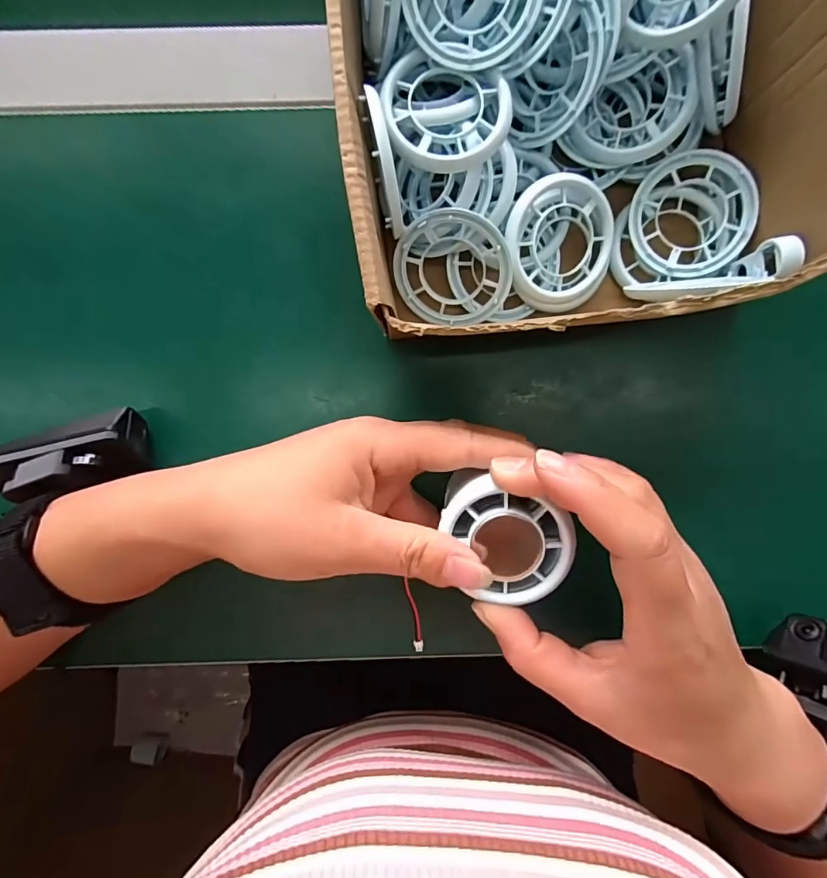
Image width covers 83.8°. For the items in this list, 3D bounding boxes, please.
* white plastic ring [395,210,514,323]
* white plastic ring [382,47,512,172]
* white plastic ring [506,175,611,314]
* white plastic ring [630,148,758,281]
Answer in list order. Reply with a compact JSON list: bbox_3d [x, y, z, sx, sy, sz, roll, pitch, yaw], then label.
[{"bbox_3d":[0.019,-0.083,0.227,0.056,0.006,0.055,9,132,10],"label":"white plastic ring"},{"bbox_3d":[0.013,-0.139,0.201,0.056,0.010,0.045,16,94,-1],"label":"white plastic ring"},{"bbox_3d":[0.072,-0.096,0.228,0.057,0.014,0.057,41,95,-23],"label":"white plastic ring"},{"bbox_3d":[0.137,-0.110,0.224,0.055,0.007,0.056,0,94,0],"label":"white plastic ring"}]

